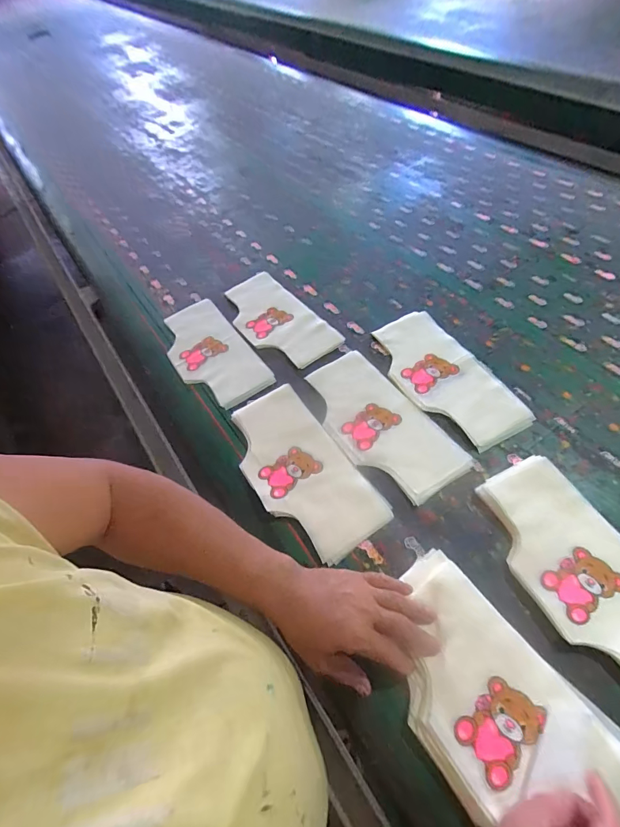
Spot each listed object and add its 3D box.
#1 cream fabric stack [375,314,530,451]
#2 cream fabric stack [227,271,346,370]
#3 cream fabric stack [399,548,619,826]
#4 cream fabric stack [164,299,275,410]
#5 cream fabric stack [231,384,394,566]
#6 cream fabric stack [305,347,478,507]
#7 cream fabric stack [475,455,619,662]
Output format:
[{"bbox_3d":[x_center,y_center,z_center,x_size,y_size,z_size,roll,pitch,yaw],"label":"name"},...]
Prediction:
[{"bbox_3d":[0.221,-0.067,0.668,0.139,0.009,0.297,-24,56,-12],"label":"cream fabric stack"},{"bbox_3d":[-0.070,-0.190,0.789,0.132,0.011,0.285,-33,58,-17],"label":"cream fabric stack"},{"bbox_3d":[0.193,0.305,0.402,0.159,0.026,0.299,-35,59,-18],"label":"cream fabric stack"},{"bbox_3d":[-0.194,-0.120,0.759,0.136,0.021,0.287,-32,58,-16],"label":"cream fabric stack"},{"bbox_3d":[-0.021,0.075,0.594,0.140,0.014,0.294,-29,57,-15],"label":"cream fabric stack"},{"bbox_3d":[0.104,0.011,0.629,0.138,0.007,0.287,-30,57,-15],"label":"cream fabric stack"},{"bbox_3d":[0.326,0.191,0.470,0.133,0.023,0.289,-24,56,-11],"label":"cream fabric stack"}]

